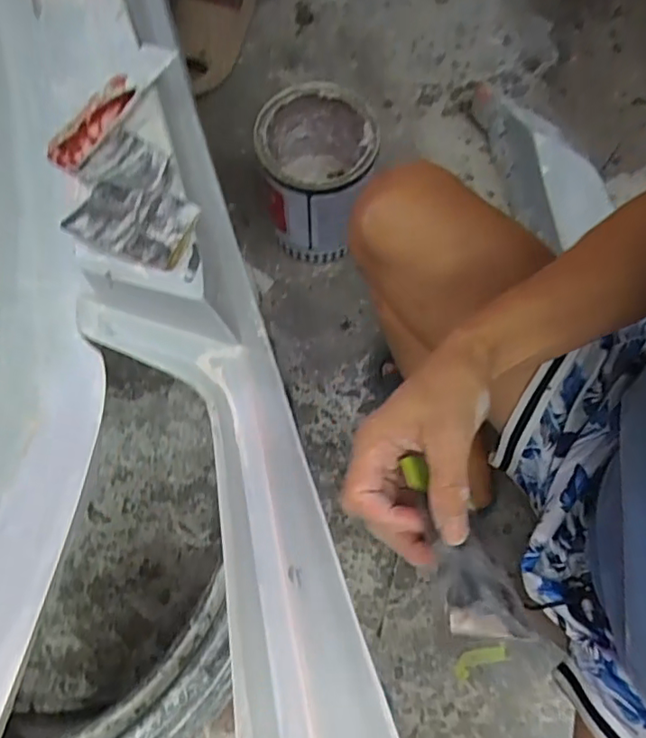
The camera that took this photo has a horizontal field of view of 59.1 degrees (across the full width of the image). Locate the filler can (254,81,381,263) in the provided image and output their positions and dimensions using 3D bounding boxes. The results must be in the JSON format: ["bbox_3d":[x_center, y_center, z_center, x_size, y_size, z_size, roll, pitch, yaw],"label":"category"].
[{"bbox_3d":[-0.011,-0.283,0.854,0.153,0.240,0.168,0,74,-2],"label":"filler can"}]

